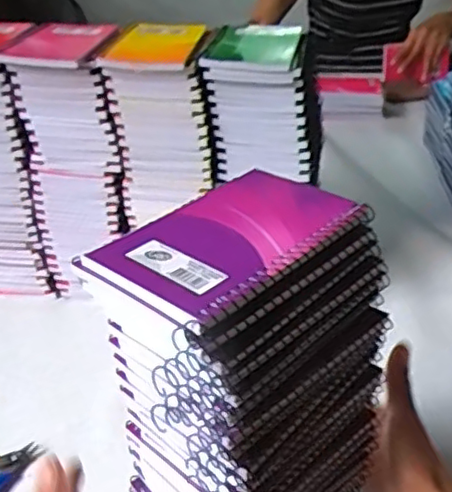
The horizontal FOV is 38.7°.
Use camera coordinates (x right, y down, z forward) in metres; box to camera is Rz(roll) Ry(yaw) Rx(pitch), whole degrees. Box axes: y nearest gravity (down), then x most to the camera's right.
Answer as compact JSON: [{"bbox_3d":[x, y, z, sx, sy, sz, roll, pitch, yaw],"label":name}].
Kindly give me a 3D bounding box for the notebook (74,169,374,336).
[{"bbox_3d":[0.000,-0.005,0.326,0.083,0.009,0.133,26,43,37],"label":"notebook"}]

